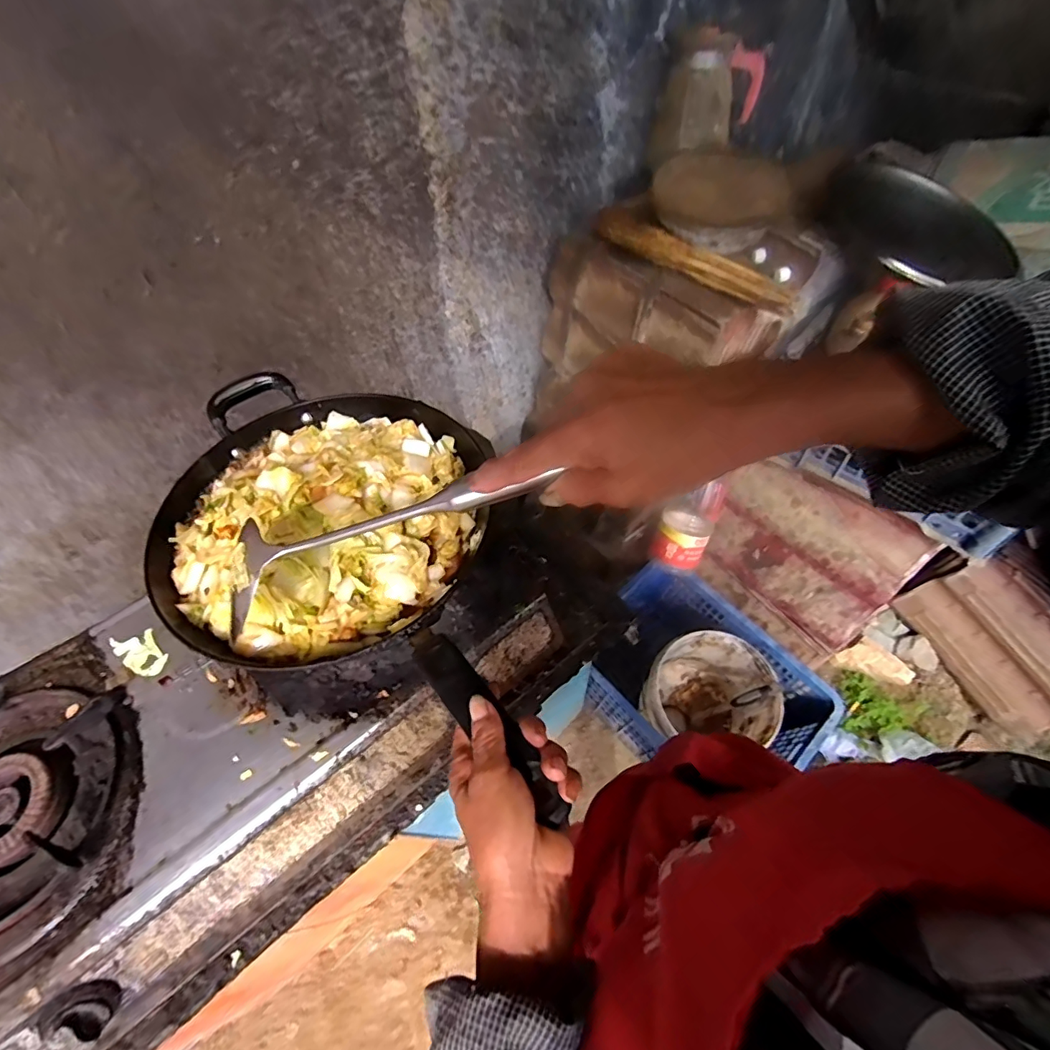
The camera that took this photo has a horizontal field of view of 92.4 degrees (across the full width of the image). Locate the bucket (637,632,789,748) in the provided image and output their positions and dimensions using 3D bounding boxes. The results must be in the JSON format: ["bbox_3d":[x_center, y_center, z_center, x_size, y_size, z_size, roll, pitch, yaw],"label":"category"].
[{"bbox_3d":[0.407,0.411,1.153,0.258,0.271,0.245,-2,56,3],"label":"bucket"}]

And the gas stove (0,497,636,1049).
[{"bbox_3d":[-0.284,0.201,0.612,0.803,0.136,0.390,-36,61,-19],"label":"gas stove"}]

